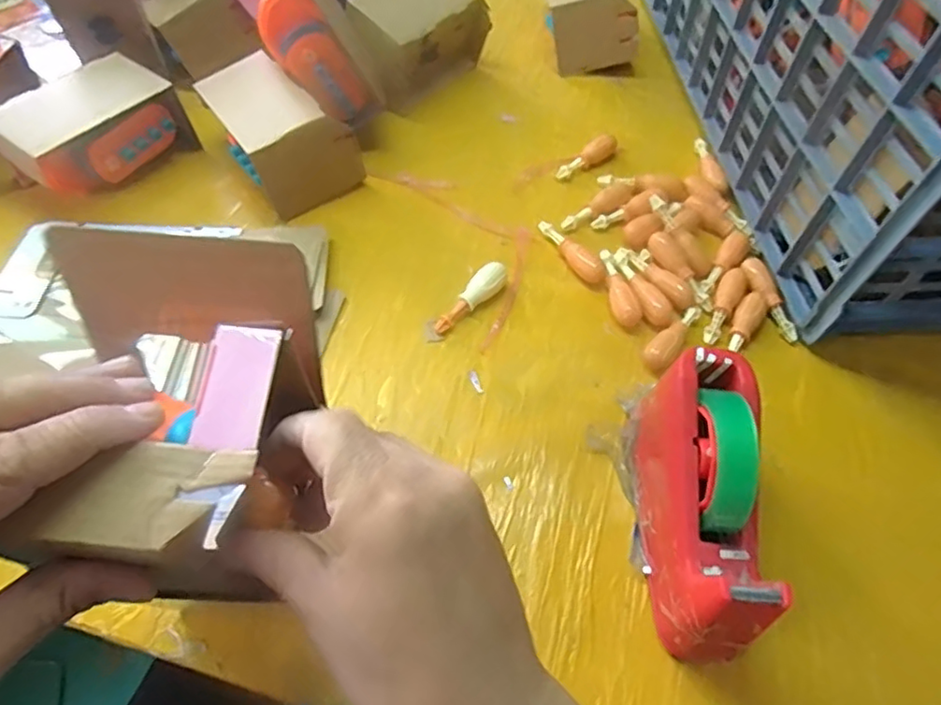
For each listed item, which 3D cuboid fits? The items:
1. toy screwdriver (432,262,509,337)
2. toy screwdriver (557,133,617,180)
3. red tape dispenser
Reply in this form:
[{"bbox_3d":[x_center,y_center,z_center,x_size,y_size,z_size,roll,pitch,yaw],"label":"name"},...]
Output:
[{"bbox_3d":[0.003,-0.052,0.586,0.024,0.023,0.093,33,62,17],"label":"toy screwdriver"},{"bbox_3d":[0.138,-0.229,0.718,0.027,0.021,0.092,40,64,20],"label":"toy screwdriver"},{"bbox_3d":[0.167,0.105,0.438,0.069,0.118,0.198,5,58,1],"label":"red tape dispenser"}]

